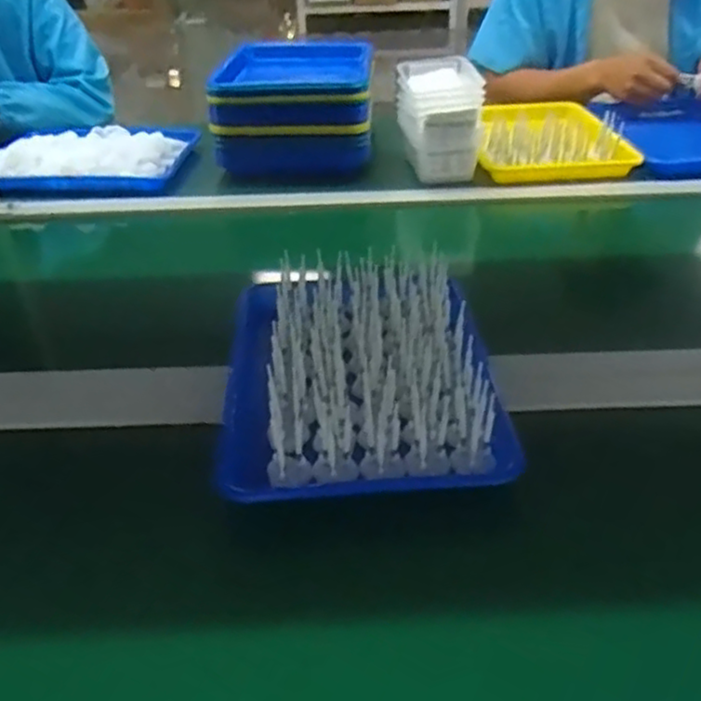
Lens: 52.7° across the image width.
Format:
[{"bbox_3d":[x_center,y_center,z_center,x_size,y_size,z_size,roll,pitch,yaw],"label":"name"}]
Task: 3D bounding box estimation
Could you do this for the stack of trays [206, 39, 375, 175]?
[{"bbox_3d":[-0.089,-0.422,1.229,0.245,0.146,0.322,0,35,3],"label":"stack of trays"}]

